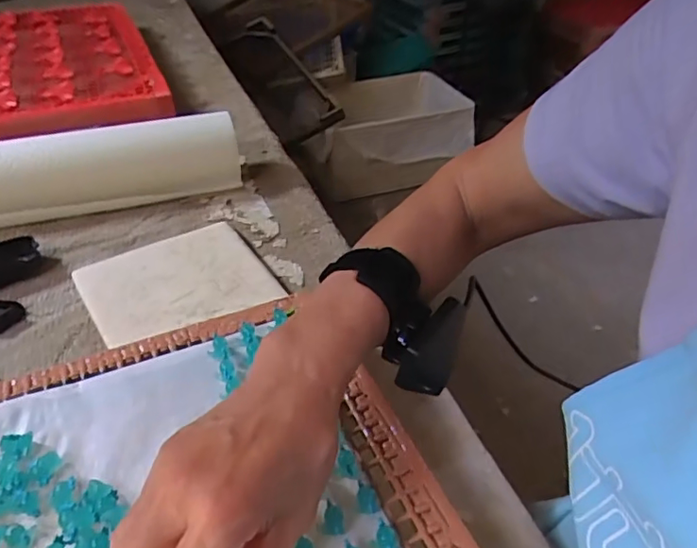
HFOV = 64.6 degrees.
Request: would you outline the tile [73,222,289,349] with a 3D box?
[{"bbox_3d":[-0.173,0.008,0.559,0.167,0.016,0.149,-24,44,-26],"label":"tile"}]

